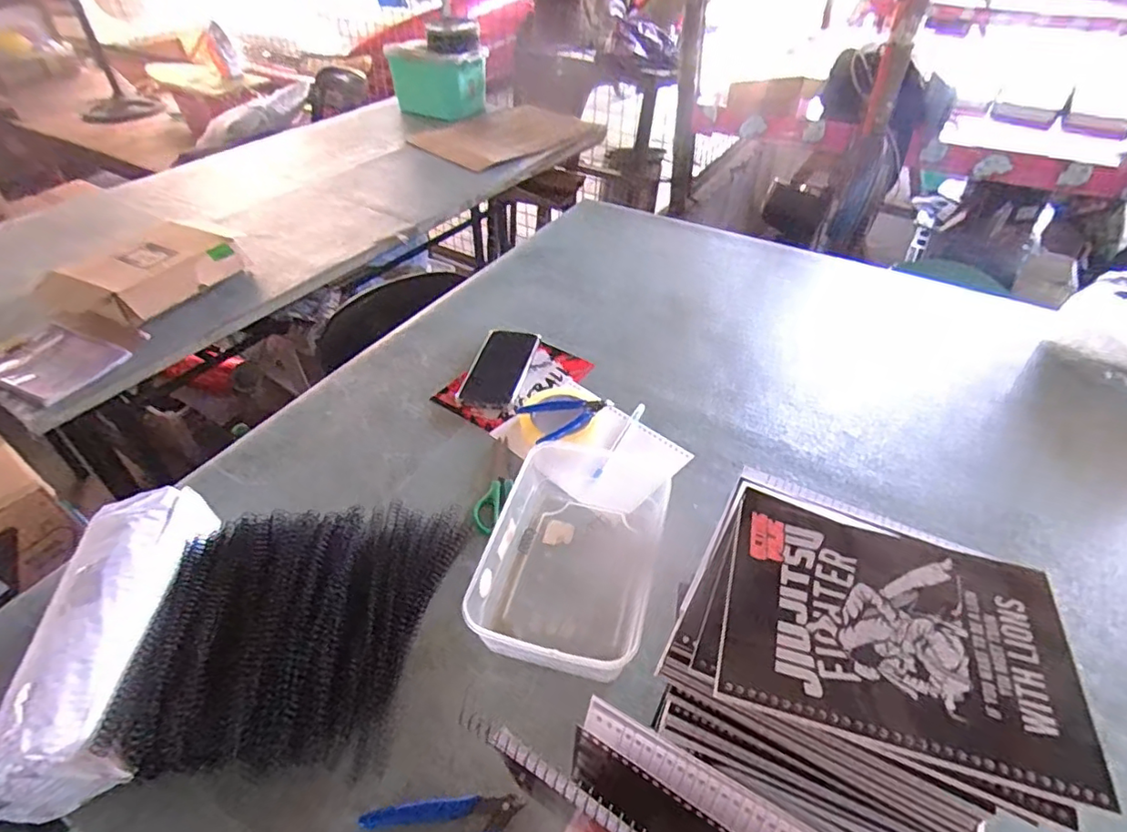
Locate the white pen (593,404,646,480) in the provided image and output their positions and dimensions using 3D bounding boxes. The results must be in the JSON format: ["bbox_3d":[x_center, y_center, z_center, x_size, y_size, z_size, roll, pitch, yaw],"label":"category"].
[{"bbox_3d":[0.074,0.028,0.749,0.012,0.006,0.148,19,45,20],"label":"white pen"}]

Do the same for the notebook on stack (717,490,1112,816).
[{"bbox_3d":[0.202,0.127,0.366,0.191,0.008,0.148,12,43,13],"label":"notebook on stack"}]

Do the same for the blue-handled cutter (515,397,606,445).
[{"bbox_3d":[0.003,0.001,0.767,0.104,0.020,0.093,-13,43,-15],"label":"blue-handled cutter"}]

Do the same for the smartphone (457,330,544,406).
[{"bbox_3d":[-0.091,-0.075,0.853,0.082,0.013,0.163,9,42,9],"label":"smartphone"}]

